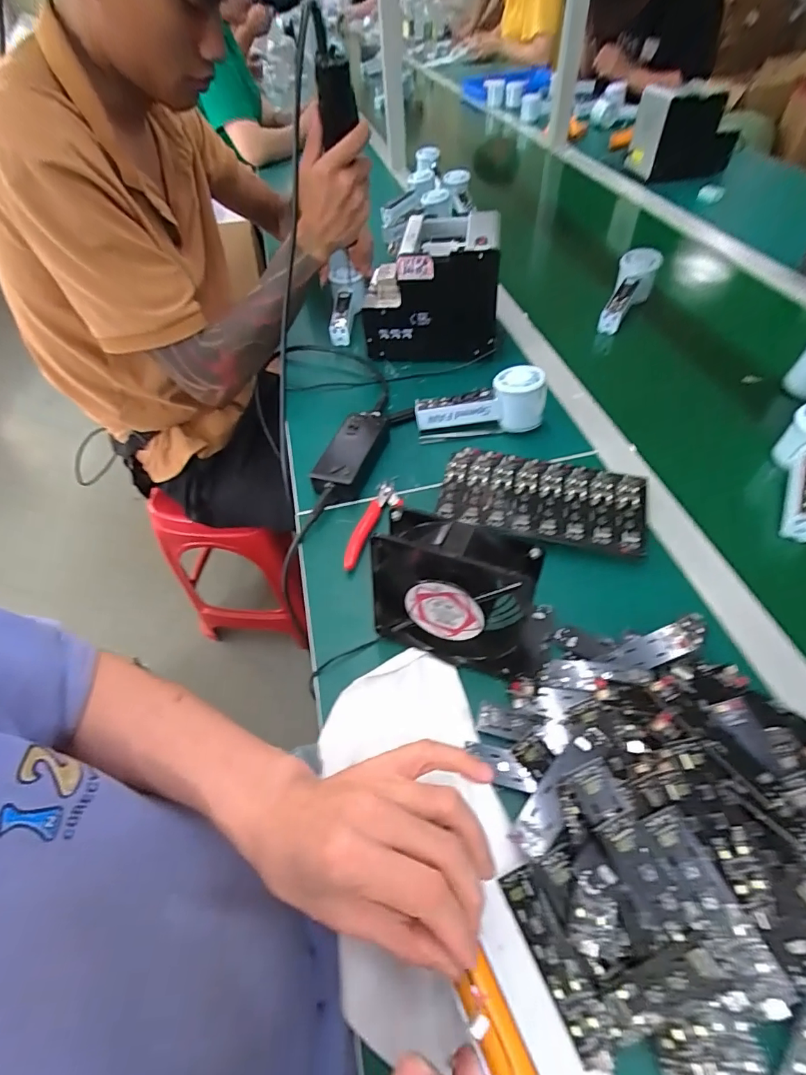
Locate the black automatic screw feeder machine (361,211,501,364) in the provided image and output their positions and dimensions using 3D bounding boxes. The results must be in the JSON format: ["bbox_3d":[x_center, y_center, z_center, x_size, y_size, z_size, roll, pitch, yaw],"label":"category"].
[{"bbox_3d":[0.040,-0.339,0.652,0.173,0.142,0.134,5,52,8],"label":"black automatic screw feeder machine"}]

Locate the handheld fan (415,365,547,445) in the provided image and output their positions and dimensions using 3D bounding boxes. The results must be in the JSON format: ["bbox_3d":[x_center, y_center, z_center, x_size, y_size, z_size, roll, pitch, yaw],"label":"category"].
[{"bbox_3d":[0.090,-0.154,0.553,0.147,0.060,0.053,-11,52,-4],"label":"handheld fan"}]

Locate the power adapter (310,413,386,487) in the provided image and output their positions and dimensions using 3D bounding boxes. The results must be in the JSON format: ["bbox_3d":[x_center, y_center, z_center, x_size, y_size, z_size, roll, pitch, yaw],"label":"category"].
[{"bbox_3d":[-0.056,-0.096,0.540,0.055,0.035,0.117,15,55,16],"label":"power adapter"}]

